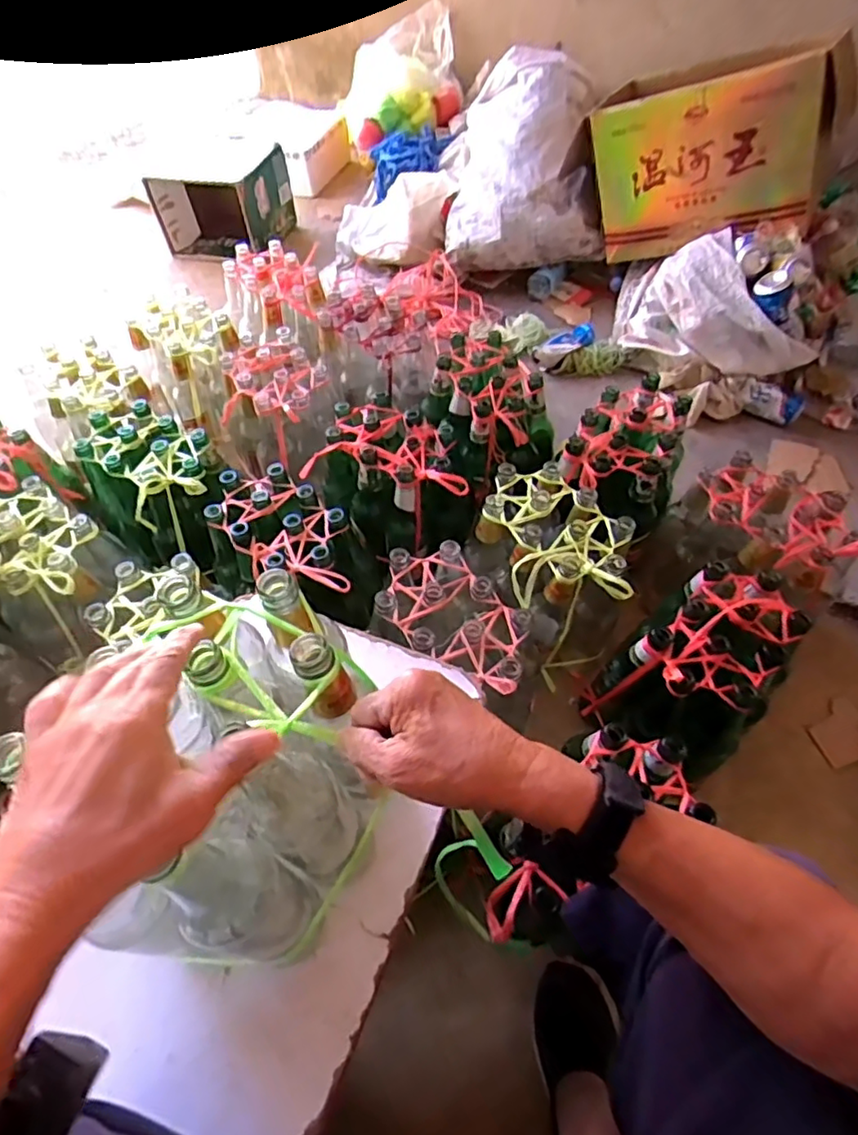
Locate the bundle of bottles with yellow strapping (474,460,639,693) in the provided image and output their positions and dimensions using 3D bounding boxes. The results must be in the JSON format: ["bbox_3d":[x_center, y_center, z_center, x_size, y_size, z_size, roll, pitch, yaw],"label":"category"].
[{"bbox_3d":[0.178,0.007,0.895,0.170,0.216,0.242,-23,58,-14],"label":"bundle of bottles with yellow strapping"}]

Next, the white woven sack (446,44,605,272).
[{"bbox_3d":[0.225,-0.986,1.458,0.353,0.291,0.463,1,55,2],"label":"white woven sack"}]

